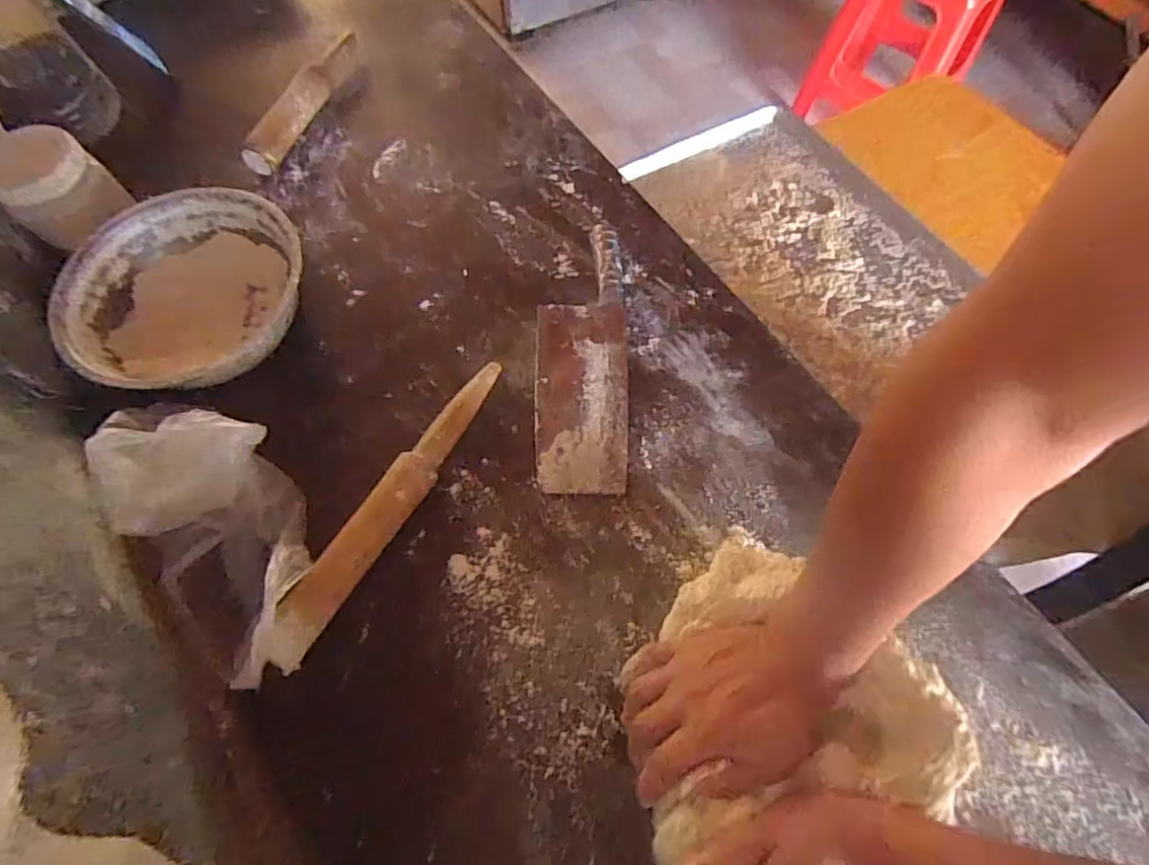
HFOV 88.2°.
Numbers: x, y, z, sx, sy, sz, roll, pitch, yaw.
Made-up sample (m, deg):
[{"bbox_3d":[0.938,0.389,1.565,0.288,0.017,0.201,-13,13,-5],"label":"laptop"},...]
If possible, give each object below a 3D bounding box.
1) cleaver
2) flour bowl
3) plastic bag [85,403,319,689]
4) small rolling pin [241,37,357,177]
[{"bbox_3d":[0.007,-0.079,0.585,0.088,0.026,0.285,0,64,-1],"label":"cleaver"},{"bbox_3d":[-0.377,-0.137,0.574,0.198,0.068,0.216,1,64,-1],"label":"flour bowl"},{"bbox_3d":[-0.282,0.066,0.471,0.120,0.066,0.256,-36,70,-17],"label":"plastic bag"},{"bbox_3d":[-0.322,-0.405,0.725,0.033,0.043,0.245,16,65,6],"label":"small rolling pin"}]

